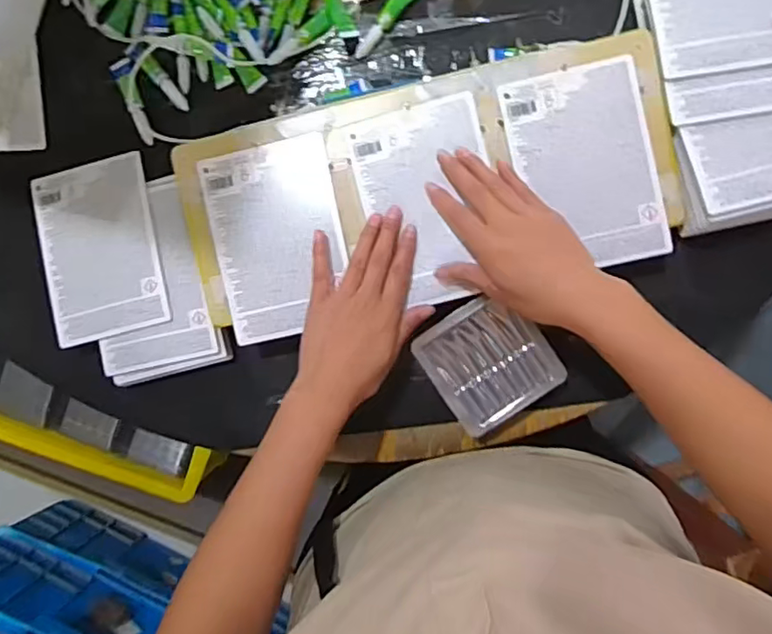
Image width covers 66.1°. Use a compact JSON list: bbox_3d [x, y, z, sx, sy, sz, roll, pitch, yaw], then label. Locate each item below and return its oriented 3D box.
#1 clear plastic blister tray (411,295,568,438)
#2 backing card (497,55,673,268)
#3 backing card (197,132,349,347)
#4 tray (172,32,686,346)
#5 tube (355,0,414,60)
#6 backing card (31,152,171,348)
[{"bbox_3d":[0.092,0.040,0.533,0.103,0.014,0.107,-35,90,5],"label":"clear plastic blister tray"},{"bbox_3d":[0.169,-0.127,0.506,0.113,0.006,0.167,-12,92,6],"label":"backing card"},{"bbox_3d":[-0.095,-0.068,0.528,0.114,0.005,0.167,-11,93,4],"label":"backing card"},{"bbox_3d":[0.032,-0.107,0.518,0.417,0.012,0.184,-13,92,5],"label":"tray"},{"bbox_3d":[0.002,-0.269,0.538,0.019,0.013,0.081,37,95,2],"label":"tube"},{"bbox_3d":[-0.275,-0.064,0.571,0.115,0.006,0.165,-13,85,7],"label":"backing card"}]

